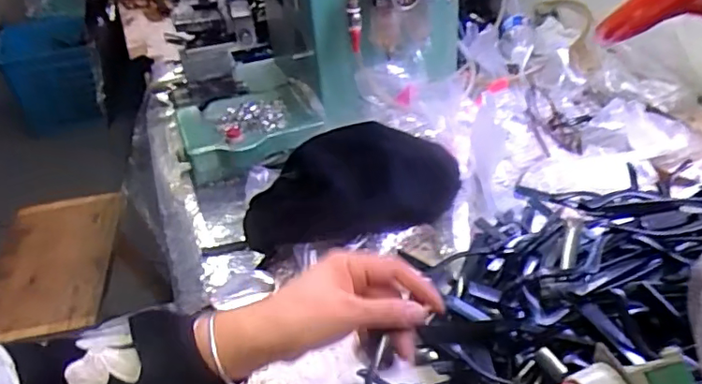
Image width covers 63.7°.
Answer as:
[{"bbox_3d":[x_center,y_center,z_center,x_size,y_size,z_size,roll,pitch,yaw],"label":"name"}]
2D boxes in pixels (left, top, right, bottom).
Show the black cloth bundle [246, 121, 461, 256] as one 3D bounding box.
[{"bbox_3d":[0.001,0.003,0.704,0.263,0.106,0.144,-10,34,-5],"label":"black cloth bundle"}]

